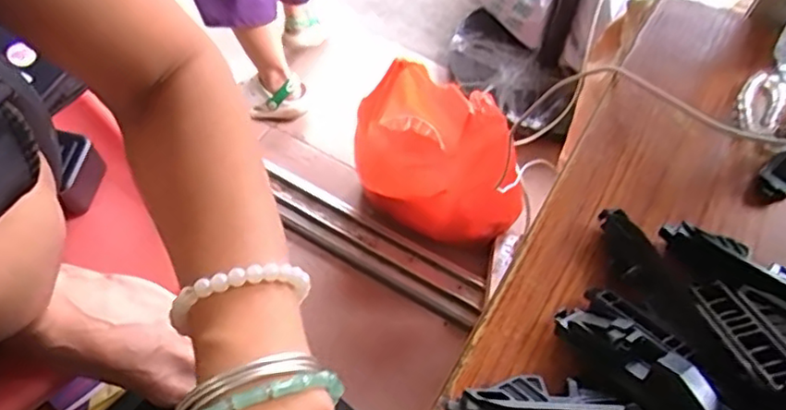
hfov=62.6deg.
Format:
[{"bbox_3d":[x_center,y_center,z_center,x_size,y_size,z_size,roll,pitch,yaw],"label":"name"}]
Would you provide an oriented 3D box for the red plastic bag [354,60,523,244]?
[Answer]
[{"bbox_3d":[0.073,-0.066,0.934,0.243,0.246,0.158,31,58,15],"label":"red plastic bag"}]

